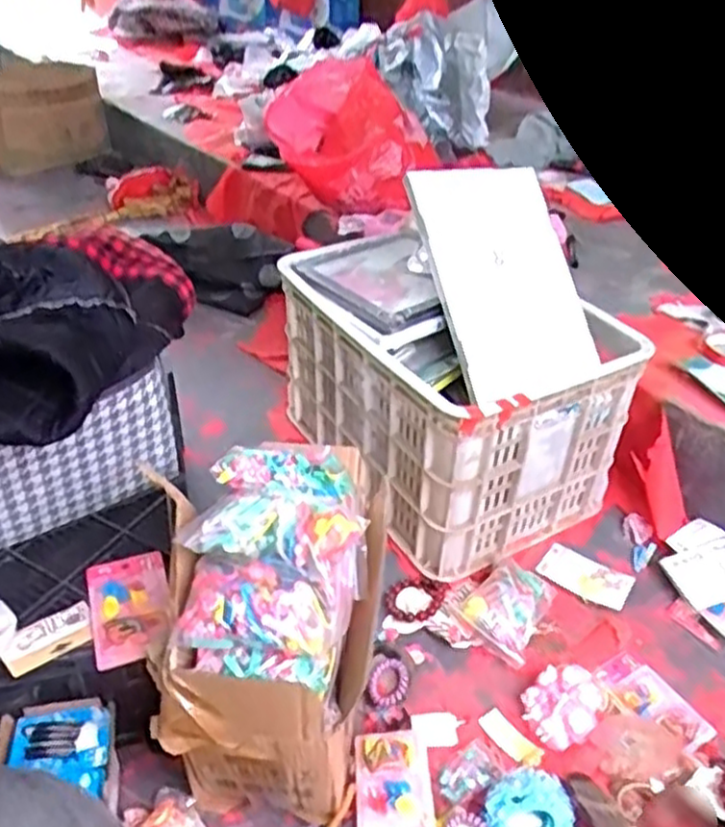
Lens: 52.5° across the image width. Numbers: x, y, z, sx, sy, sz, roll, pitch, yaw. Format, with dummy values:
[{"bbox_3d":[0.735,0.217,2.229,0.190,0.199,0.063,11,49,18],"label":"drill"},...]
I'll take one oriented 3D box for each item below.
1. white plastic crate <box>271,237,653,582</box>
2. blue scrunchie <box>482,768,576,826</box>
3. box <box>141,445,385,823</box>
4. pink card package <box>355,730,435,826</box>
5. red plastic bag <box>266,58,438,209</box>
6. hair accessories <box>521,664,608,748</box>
[{"bbox_3d":[0.124,-0.055,1.149,0.336,0.333,0.473,-18,41,-26],"label":"white plastic crate"},{"bbox_3d":[0.171,0.412,0.760,0.088,0.038,0.081,3,36,1],"label":"blue scrunchie"},{"bbox_3d":[-0.089,0.232,0.749,0.197,0.320,0.233,0,36,-3],"label":"box"},{"bbox_3d":[0.032,0.399,0.770,0.077,0.019,0.129,-1,36,-4],"label":"pink card package"},{"bbox_3d":[-0.027,-0.561,1.491,0.309,0.226,0.269,-3,37,-7],"label":"red plastic bag"},{"bbox_3d":[0.237,0.345,0.869,0.098,0.034,0.083,-27,46,-34],"label":"hair accessories"}]

